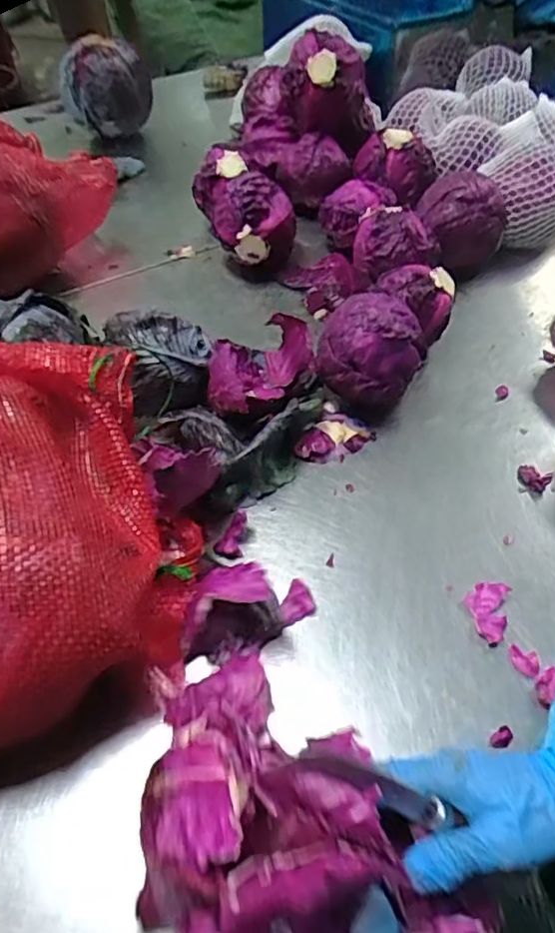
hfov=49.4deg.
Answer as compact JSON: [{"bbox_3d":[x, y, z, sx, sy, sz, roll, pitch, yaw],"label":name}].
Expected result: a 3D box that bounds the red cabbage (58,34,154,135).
[{"bbox_3d":[-0.329,-0.718,1.151,0.171,0.155,0.148,-11,49,-7],"label":"red cabbage"}]

